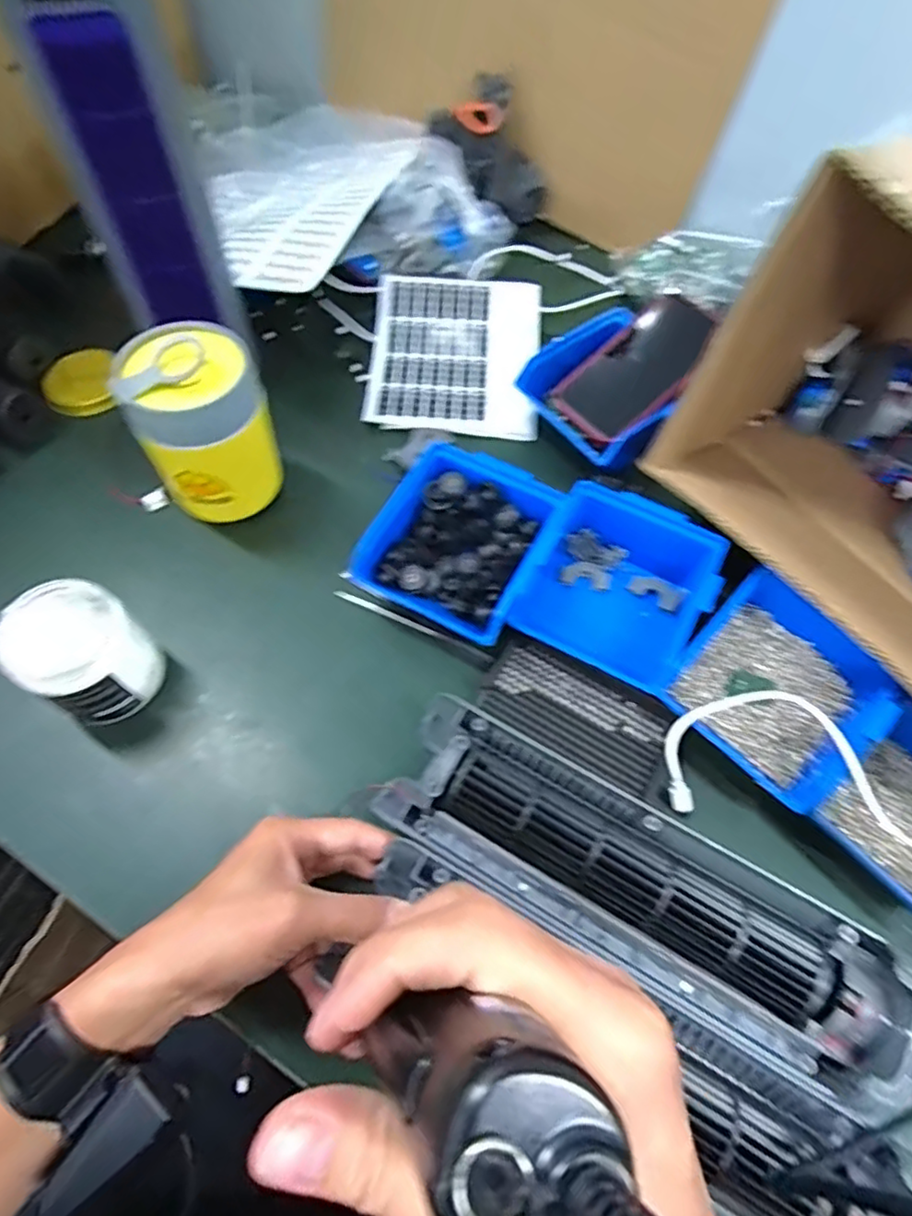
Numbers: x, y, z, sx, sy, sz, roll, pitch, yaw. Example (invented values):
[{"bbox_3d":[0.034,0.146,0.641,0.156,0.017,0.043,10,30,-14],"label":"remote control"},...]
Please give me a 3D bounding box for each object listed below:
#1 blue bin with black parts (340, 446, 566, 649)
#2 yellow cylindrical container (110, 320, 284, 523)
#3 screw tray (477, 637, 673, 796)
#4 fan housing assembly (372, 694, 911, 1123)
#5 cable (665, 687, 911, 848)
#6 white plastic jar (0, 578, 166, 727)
[{"bbox_3d":[0.006,-0.048,0.487,0.121,0.058,0.140,30,65,12],"label":"blue bin with black parts"},{"bbox_3d":[-0.189,-0.130,0.494,0.091,0.146,0.079,-25,67,-15],"label":"yellow cylindrical container"},{"bbox_3d":[0.086,0.074,0.451,0.130,0.015,0.065,28,64,11],"label":"screw tray"},{"bbox_3d":[0.102,0.160,0.376,0.301,0.065,0.082,29,64,11],"label":"fan housing assembly"},{"bbox_3d":[0.240,0.116,0.409,0.206,0.073,0.107,24,68,12],"label":"cable"},{"bbox_3d":[-0.248,0.034,0.432,0.074,0.089,0.072,-32,68,-18],"label":"white plastic jar"}]

